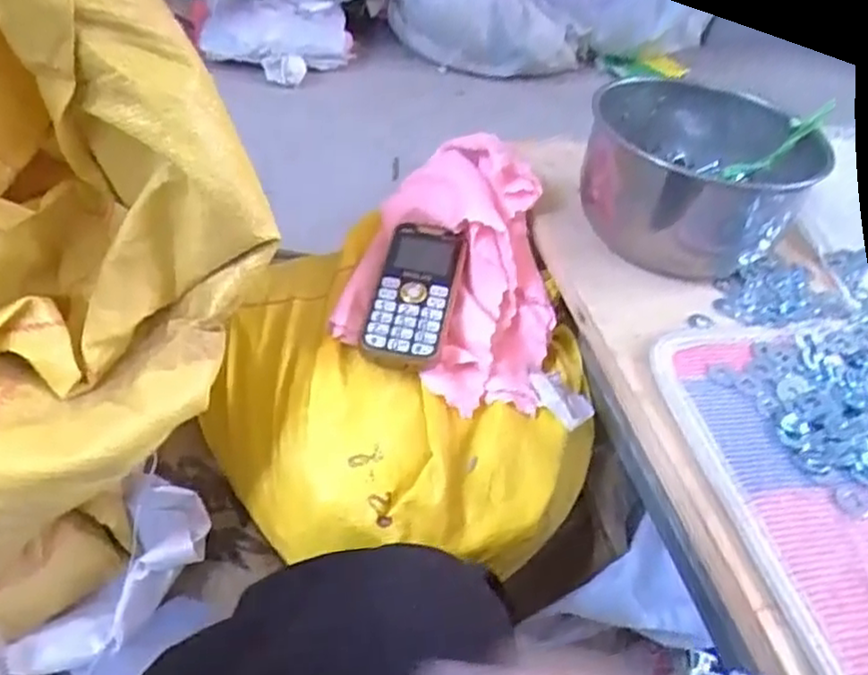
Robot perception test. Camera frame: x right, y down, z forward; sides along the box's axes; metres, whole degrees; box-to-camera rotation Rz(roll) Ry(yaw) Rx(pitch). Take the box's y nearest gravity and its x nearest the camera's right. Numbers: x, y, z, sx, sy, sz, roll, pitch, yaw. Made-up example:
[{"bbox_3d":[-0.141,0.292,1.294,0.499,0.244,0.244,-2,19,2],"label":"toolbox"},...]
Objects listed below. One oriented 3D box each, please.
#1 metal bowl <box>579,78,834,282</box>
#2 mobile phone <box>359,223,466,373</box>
[{"bbox_3d":[0.209,-0.131,0.573,0.168,0.087,0.168,4,45,-4],"label":"metal bowl"},{"bbox_3d":[-0.014,-0.034,0.536,0.062,0.016,0.136,10,52,2],"label":"mobile phone"}]

